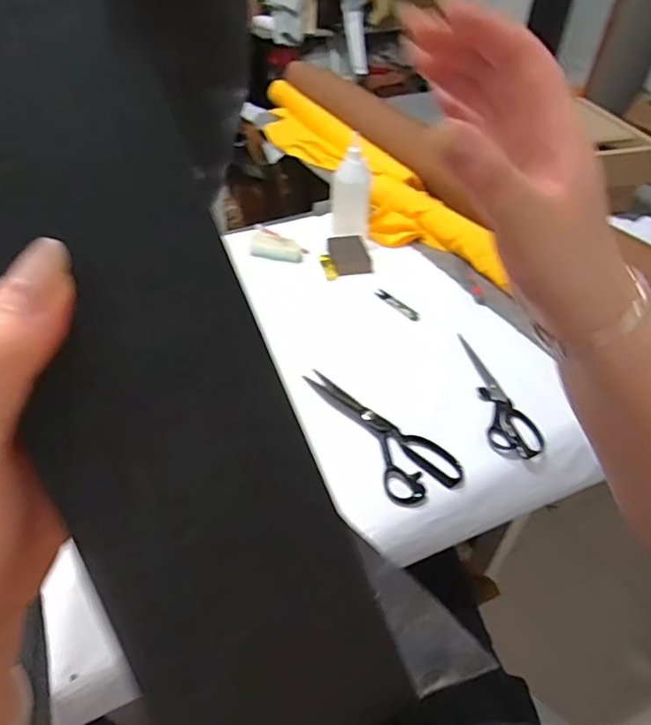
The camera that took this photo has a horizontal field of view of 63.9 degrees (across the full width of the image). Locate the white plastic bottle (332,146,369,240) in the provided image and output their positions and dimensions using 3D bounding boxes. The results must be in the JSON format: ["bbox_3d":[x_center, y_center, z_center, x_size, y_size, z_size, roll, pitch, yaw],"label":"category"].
[{"bbox_3d":[0.049,-0.323,1.003,0.074,0.156,0.050,3,42,0],"label":"white plastic bottle"}]

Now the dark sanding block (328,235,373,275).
[{"bbox_3d":[0.046,-0.202,0.979,0.069,0.022,0.107,-4,43,-7],"label":"dark sanding block"}]

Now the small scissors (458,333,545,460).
[{"bbox_3d":[0.242,0.037,0.741,0.065,0.009,0.230,0,43,-3],"label":"small scissors"}]

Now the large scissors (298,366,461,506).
[{"bbox_3d":[0.058,0.084,0.675,0.092,0.011,0.241,-28,50,-29],"label":"large scissors"}]

